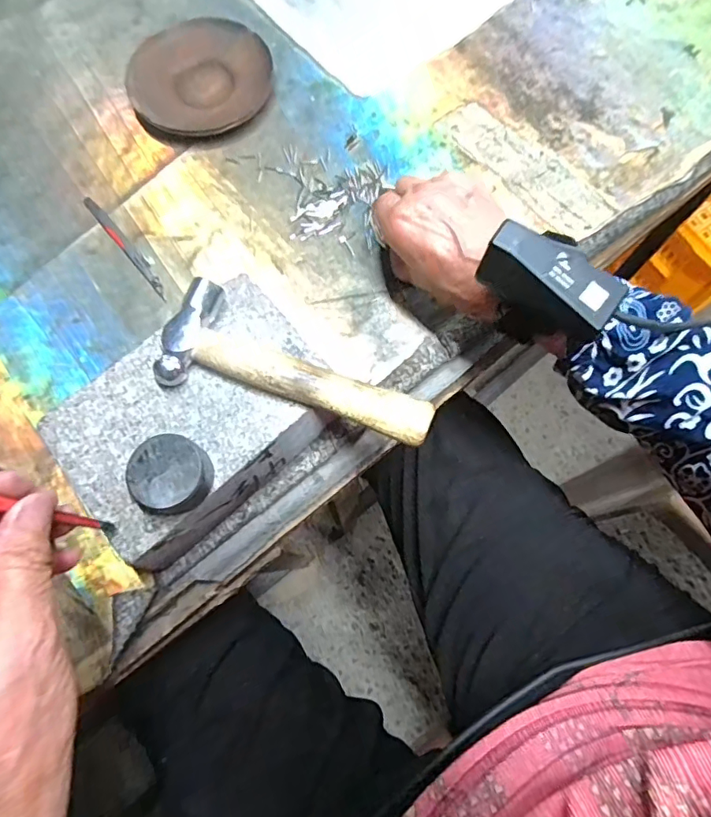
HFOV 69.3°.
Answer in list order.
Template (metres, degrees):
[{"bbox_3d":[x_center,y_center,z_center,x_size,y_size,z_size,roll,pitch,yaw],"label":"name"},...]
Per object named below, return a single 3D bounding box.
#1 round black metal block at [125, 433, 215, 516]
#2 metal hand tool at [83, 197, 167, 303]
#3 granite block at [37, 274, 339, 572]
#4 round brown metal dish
[{"bbox_3d":[-0.093,0.033,0.261,0.037,0.020,0.036,1,72,-3],"label":"round black metal block"},{"bbox_3d":[-0.169,-0.120,0.379,0.009,0.004,0.107,-39,77,-11],"label":"metal hand tool"},{"bbox_3d":[-0.088,0.010,0.310,0.147,0.062,0.105,-39,78,-14],"label":"granite block"},{"bbox_3d":[-0.126,-0.267,0.416,0.112,0.017,0.099,-36,76,-10],"label":"round brown metal dish"}]

